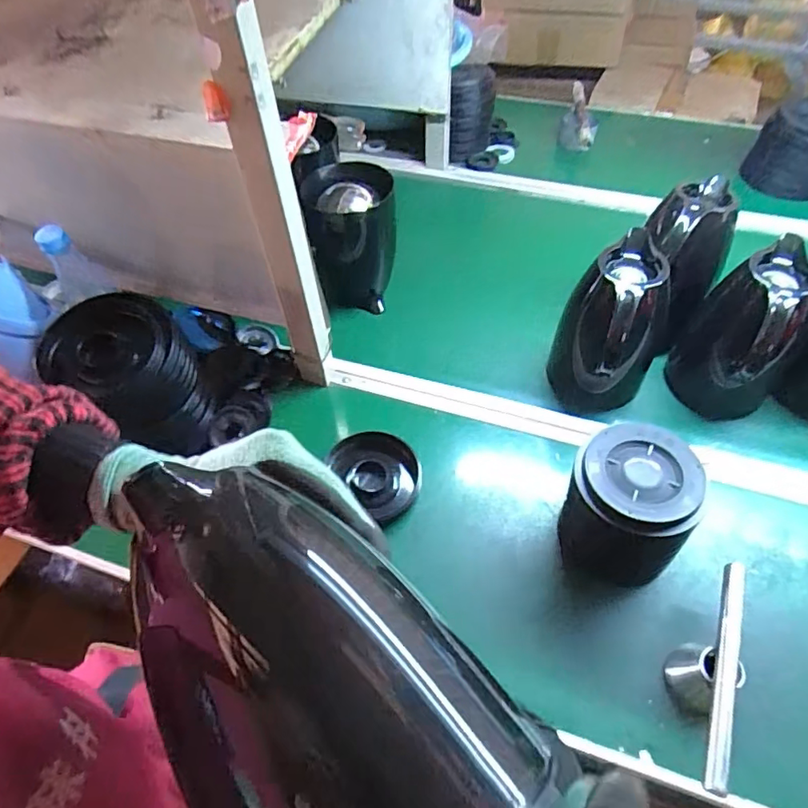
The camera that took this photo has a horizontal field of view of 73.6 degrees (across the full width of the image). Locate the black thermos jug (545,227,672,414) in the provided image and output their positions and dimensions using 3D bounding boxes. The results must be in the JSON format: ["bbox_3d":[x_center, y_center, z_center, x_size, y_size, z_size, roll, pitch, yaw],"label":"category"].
[{"bbox_3d":[0.252,-0.086,0.673,0.123,0.196,0.145,21,56,18],"label":"black thermos jug"}]

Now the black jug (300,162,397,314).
[{"bbox_3d":[-0.079,-0.244,0.812,0.126,0.181,0.114,-7,52,-2],"label":"black jug"}]

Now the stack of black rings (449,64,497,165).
[{"bbox_3d":[0.123,-0.518,0.987,0.077,0.140,0.094,4,53,6],"label":"stack of black rings"}]

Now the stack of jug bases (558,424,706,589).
[{"bbox_3d":[0.227,0.108,0.568,0.105,0.143,0.111,17,55,15],"label":"stack of jug bases"}]

